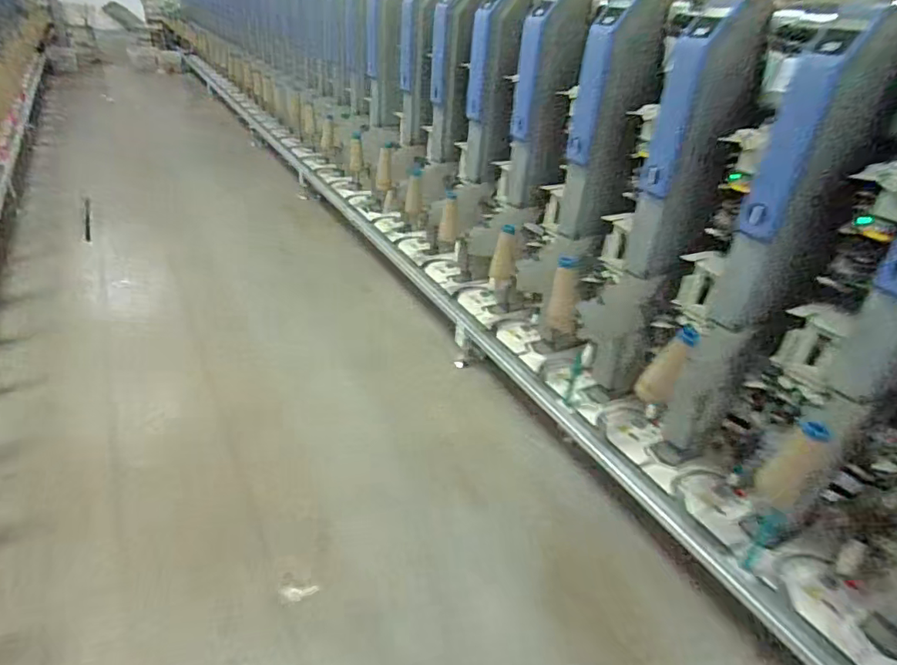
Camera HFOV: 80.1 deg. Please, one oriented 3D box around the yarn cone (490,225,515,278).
[{"bbox_3d":[0.182,-0.265,1.743,0.076,0.181,0.096,11,33,8],"label":"yarn cone"}]

